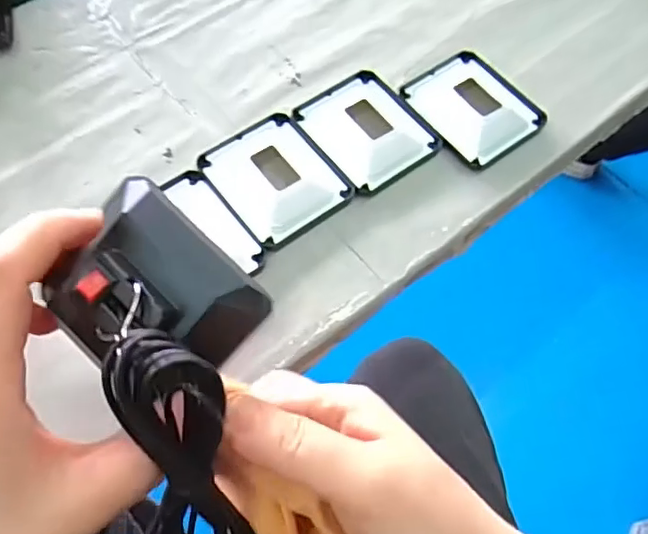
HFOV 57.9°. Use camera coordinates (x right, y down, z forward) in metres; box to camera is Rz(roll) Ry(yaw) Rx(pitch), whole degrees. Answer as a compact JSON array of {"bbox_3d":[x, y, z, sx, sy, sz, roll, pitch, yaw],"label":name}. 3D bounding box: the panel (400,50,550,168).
[{"bbox_3d":[0.094,-0.107,0.381,0.066,0.018,0.078,-34,68,-17],"label":"panel"}]

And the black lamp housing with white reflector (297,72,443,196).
[{"bbox_3d":[0.026,-0.092,0.373,0.067,0.015,0.080,-32,67,-16],"label":"black lamp housing with white reflector"}]

